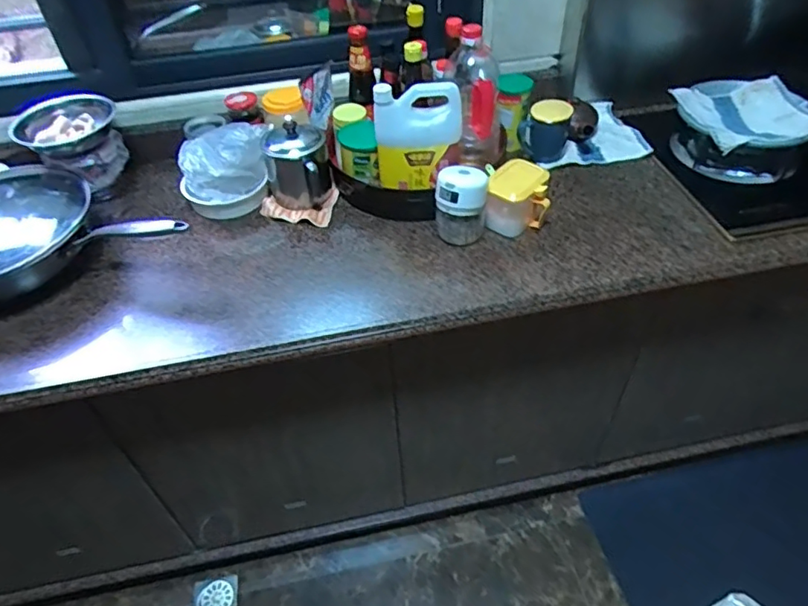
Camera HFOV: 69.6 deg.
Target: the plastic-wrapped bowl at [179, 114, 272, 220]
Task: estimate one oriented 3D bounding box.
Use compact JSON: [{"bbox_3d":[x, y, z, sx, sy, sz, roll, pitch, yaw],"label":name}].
[{"bbox_3d":[-0.331,-0.250,1.091,0.166,0.121,0.160,-7,45,-4],"label":"plastic-wrapped bowl"}]

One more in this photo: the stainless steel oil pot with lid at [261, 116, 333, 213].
[{"bbox_3d":[-0.195,-0.258,1.066,0.110,0.137,0.120,-2,45,2],"label":"stainless steel oil pot with lid"}]

